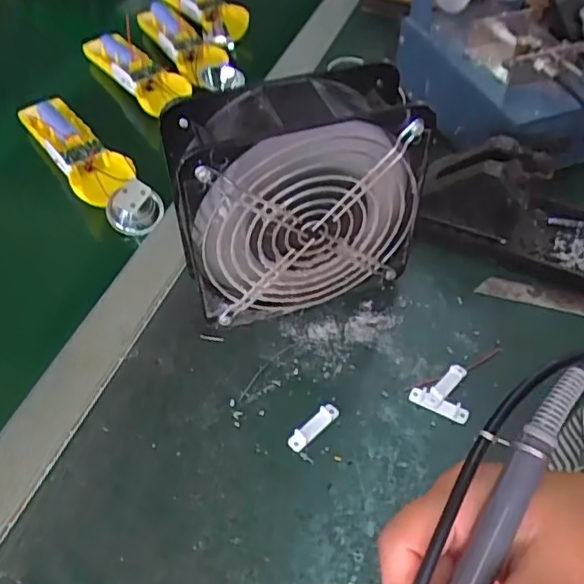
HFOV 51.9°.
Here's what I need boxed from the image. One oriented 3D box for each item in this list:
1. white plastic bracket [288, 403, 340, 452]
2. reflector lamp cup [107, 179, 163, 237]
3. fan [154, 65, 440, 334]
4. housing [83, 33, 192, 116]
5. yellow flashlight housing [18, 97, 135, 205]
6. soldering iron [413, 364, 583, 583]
[{"bbox_3d":[0.014,0.081,0.365,0.038,0.006,0.010,-37,58,-27],"label":"white plastic bracket"},{"bbox_3d":[-0.127,-0.067,0.482,0.044,0.034,0.026,-30,42,14],"label":"reflector lamp cup"},{"bbox_3d":[0.003,-0.054,0.385,0.147,0.151,0.058,-15,51,-13],"label":"fan"},{"bbox_3d":[-0.159,-0.229,0.614,0.045,0.024,0.170,-32,56,-25],"label":"housing"},{"bbox_3d":[-0.188,-0.126,0.530,0.048,0.028,0.163,-27,54,-22],"label":"yellow flashlight housing"},{"bbox_3d":[0.050,0.112,0.215,0.034,0.018,0.201,25,78,20],"label":"soldering iron"}]

